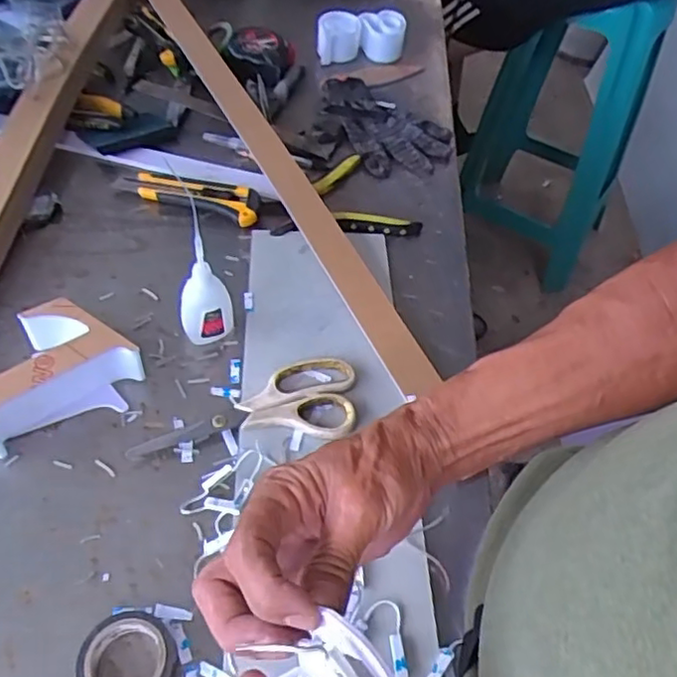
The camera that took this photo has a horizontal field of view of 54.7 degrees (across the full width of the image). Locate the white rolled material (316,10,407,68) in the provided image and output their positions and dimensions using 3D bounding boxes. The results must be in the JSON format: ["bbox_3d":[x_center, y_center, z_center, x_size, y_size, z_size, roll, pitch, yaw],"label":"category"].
[{"bbox_3d":[0.032,-0.431,0.933,0.126,0.053,0.046,-7,52,-13],"label":"white rolled material"}]

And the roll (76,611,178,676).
[{"bbox_3d":[-0.131,0.201,0.405,0.056,0.020,0.057,2,50,-3],"label":"roll"}]

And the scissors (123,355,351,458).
[{"bbox_3d":[-0.075,0.054,0.536,0.180,0.013,0.074,-5,51,-9],"label":"scissors"}]

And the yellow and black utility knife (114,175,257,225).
[{"bbox_3d":[-0.160,-0.158,0.697,0.159,0.024,0.043,16,51,9],"label":"yellow and black utility knife"}]

